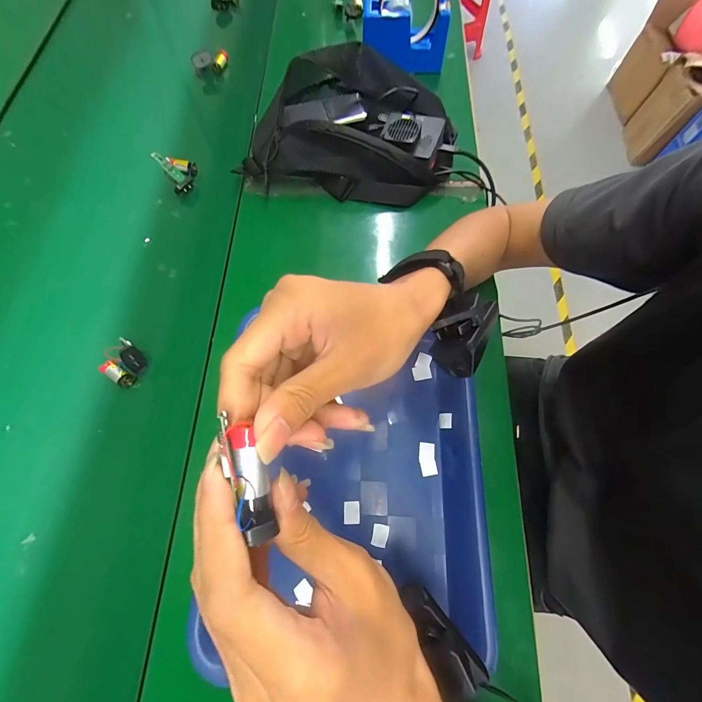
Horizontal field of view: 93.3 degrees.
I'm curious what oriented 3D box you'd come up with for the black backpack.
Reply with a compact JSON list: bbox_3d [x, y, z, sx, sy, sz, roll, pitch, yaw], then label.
[{"bbox_3d":[0.008,-0.305,0.447,0.265,0.099,0.181,16,71,5],"label":"black backpack"}]

